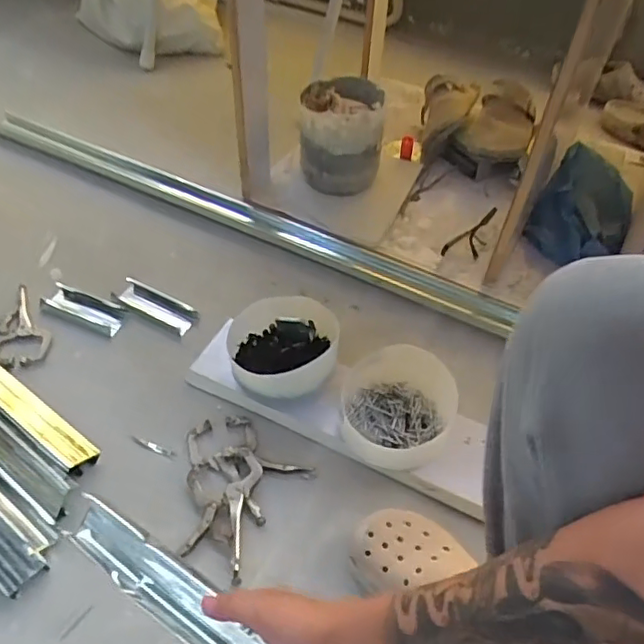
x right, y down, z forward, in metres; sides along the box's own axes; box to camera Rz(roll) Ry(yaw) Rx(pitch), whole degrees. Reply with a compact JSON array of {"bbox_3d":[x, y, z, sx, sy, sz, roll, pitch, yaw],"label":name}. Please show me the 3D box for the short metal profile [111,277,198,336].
[{"bbox_3d":[-0.272,-0.027,0.985,0.151,0.016,0.056,26,53,18],"label":"short metal profile"}]

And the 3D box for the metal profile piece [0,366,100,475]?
[{"bbox_3d":[-0.443,0.105,0.841,0.329,0.018,0.046,31,55,21],"label":"metal profile piece"}]

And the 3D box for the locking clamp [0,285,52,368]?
[{"bbox_3d":[-0.492,0.009,0.942,0.087,0.018,0.174,-29,57,-24],"label":"locking clamp"}]

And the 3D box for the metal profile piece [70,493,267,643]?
[{"bbox_3d":[-0.095,0.244,0.493,0.306,0.025,0.053,27,95,23],"label":"metal profile piece"}]

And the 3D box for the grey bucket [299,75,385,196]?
[{"bbox_3d":[0.032,-0.334,1.089,0.148,0.182,0.146,2,50,-2],"label":"grey bucket"}]

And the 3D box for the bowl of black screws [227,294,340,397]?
[{"bbox_3d":[-0.050,0.036,0.835,0.160,0.077,0.144,-8,51,-10],"label":"bowl of black screws"}]

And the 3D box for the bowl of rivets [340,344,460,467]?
[{"bbox_3d":[0.101,0.115,0.799,0.151,0.085,0.149,2,50,-2],"label":"bowl of rivets"}]

